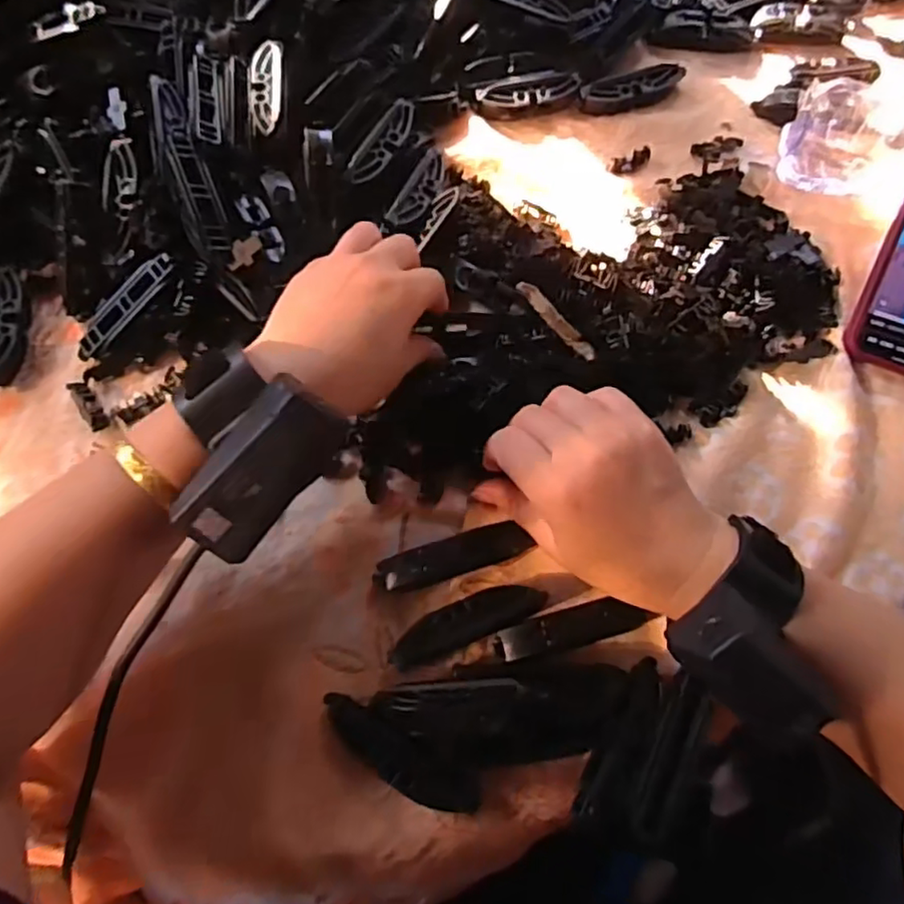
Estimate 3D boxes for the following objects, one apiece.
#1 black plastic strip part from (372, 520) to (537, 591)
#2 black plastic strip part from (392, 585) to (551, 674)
[{"bbox_3d":[0.000,0.054,0.324,0.079,0.013,0.019,-17,70,-5],"label":"black plastic strip part"},{"bbox_3d":[0.007,0.082,0.308,0.078,0.009,0.021,-24,71,-7],"label":"black plastic strip part"}]

